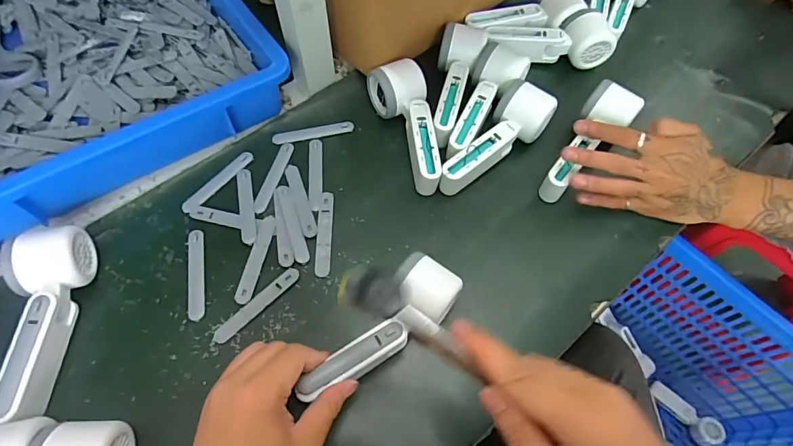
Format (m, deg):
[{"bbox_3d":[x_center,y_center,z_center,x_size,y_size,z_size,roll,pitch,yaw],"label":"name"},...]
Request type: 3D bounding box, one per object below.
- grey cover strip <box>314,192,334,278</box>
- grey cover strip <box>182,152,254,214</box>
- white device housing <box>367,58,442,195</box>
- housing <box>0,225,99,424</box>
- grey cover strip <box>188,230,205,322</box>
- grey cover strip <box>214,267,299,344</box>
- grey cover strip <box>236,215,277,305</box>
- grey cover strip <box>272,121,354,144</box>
[{"bbox_3d":[-0.076,0.009,0.469,0.015,0.004,0.096,1,61,-2],"label":"grey cover strip"},{"bbox_3d":[-0.197,-0.047,0.491,0.016,0.004,0.095,34,65,16],"label":"grey cover strip"},{"bbox_3d":[0.009,-0.112,0.512,0.065,0.058,0.158,-8,61,-6],"label":"white device housing"},{"bbox_3d":[-0.315,0.085,0.393,0.054,0.064,0.160,-8,61,-6],"label":"housing"},{"bbox_3d":[-0.200,0.050,0.444,0.015,0.004,0.095,-9,62,-7],"label":"grey cover strip"},{"bbox_3d":[-0.135,0.079,0.433,0.014,0.004,0.096,40,67,19],"label":"grey cover strip"},{"bbox_3d":[-0.143,0.035,0.451,0.019,0.004,0.095,6,61,1],"label":"grey cover strip"},{"bbox_3d":[-0.099,-0.108,0.529,0.094,0.004,0.018,-12,62,-9],"label":"grey cover strip"}]

